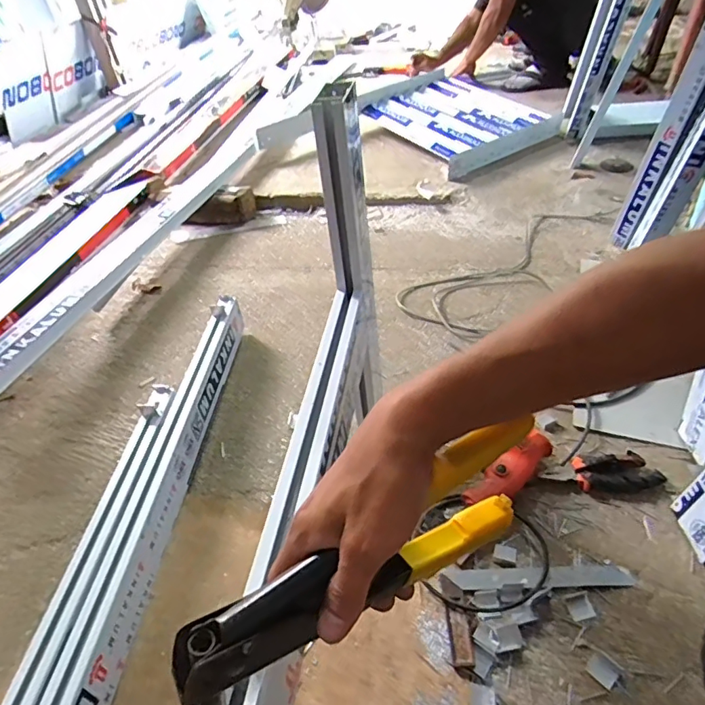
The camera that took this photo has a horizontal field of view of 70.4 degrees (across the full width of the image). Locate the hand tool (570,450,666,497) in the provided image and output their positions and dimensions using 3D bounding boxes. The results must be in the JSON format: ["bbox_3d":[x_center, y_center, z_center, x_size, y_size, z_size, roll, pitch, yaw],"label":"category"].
[{"bbox_3d":[0.401,0.182,0.753,0.124,0.019,0.058,-4,44,2],"label":"hand tool"}]

